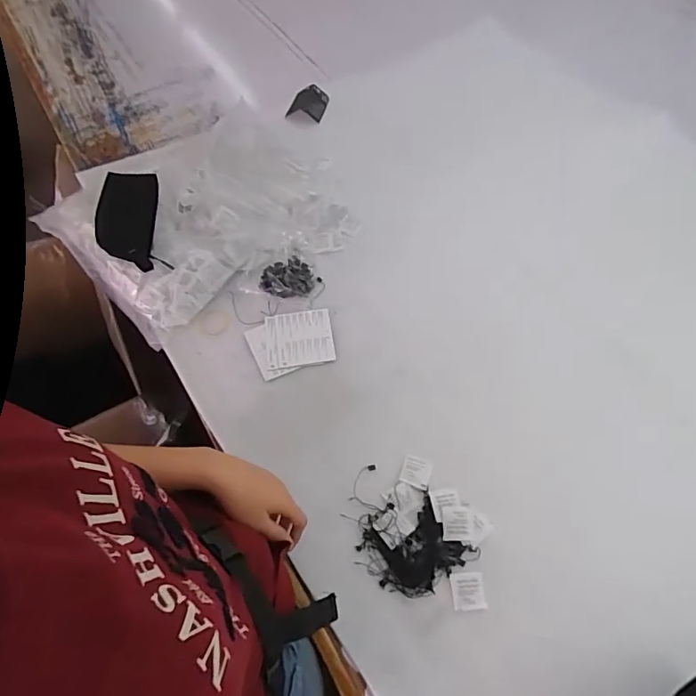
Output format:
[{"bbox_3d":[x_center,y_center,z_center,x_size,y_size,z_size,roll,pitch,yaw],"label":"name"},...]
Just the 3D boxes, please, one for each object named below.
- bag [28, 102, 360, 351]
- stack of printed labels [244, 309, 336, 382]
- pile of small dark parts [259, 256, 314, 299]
[{"bbox_3d":[-0.258,-0.264,0.897,0.472,0.102,0.453,-31,63,-15],"label":"bag"},{"bbox_3d":[-0.091,-0.010,0.794,0.132,0.006,0.108,-14,60,-6],"label":"stack of printed labels"},{"bbox_3d":[-0.105,-0.124,0.835,0.089,0.034,0.072,-5,60,-1],"label":"pile of small dark parts"}]

